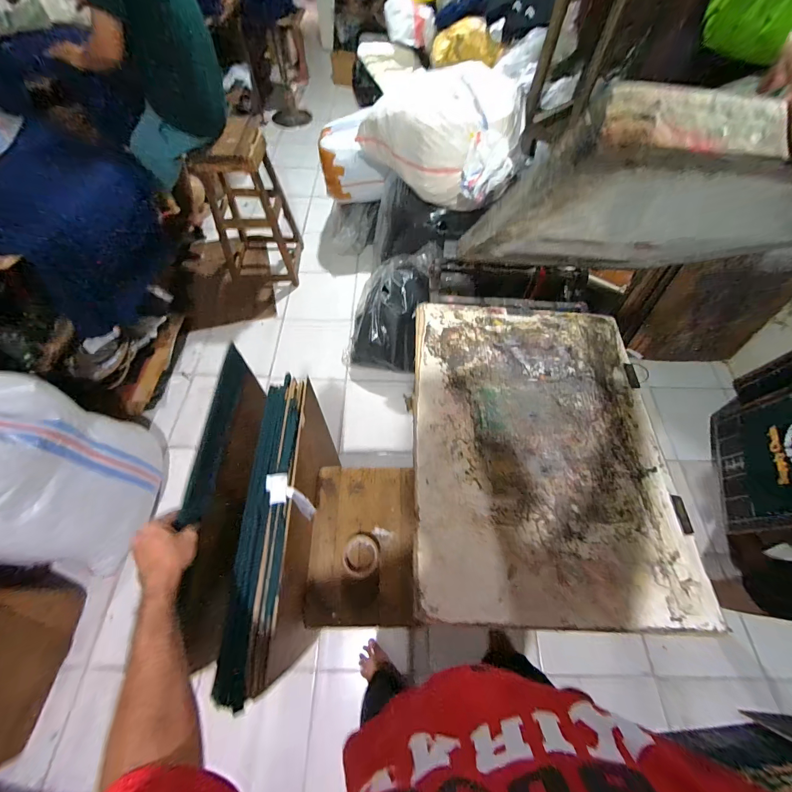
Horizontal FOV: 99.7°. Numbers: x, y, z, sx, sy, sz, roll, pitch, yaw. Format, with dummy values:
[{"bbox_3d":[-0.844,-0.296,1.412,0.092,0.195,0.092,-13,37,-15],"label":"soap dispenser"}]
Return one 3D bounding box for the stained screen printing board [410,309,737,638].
[{"bbox_3d":[0.341,0.093,0.821,0.589,0.051,0.787,2,61,-1],"label":"stained screen printing board"}]

